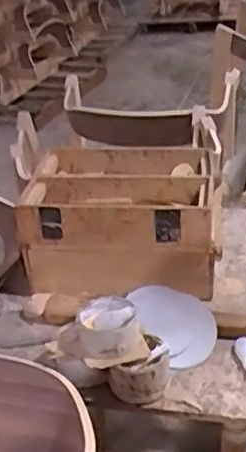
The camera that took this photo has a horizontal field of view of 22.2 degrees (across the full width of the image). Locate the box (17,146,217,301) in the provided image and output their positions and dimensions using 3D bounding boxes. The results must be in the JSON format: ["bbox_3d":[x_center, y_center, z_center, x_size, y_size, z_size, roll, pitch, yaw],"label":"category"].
[{"bbox_3d":[0.008,-0.017,1.175,0.329,0.177,0.291,0,30,10],"label":"box"}]

